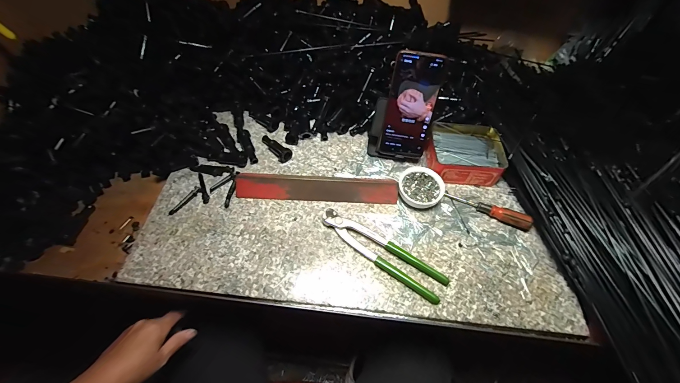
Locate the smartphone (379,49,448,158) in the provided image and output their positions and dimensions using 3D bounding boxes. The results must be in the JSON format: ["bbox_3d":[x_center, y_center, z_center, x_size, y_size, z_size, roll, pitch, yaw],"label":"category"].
[{"bbox_3d":[0.115,-0.134,0.493,0.076,0.164,0.008,10,32,4],"label":"smartphone"}]

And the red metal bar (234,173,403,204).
[{"bbox_3d":[-0.037,-0.014,0.498,0.257,0.024,0.054,2,57,-2],"label":"red metal bar"}]

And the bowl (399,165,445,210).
[{"bbox_3d":[0.133,-0.006,0.499,0.071,0.021,0.066,1,57,-2],"label":"bowl"}]

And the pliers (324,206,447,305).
[{"bbox_3d":[0.060,0.086,0.444,0.198,0.015,0.043,32,61,17],"label":"pliers"}]

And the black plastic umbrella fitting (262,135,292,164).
[{"bbox_3d":[-0.112,-0.080,0.541,0.022,0.026,0.065,-34,64,-22],"label":"black plastic umbrella fitting"}]

